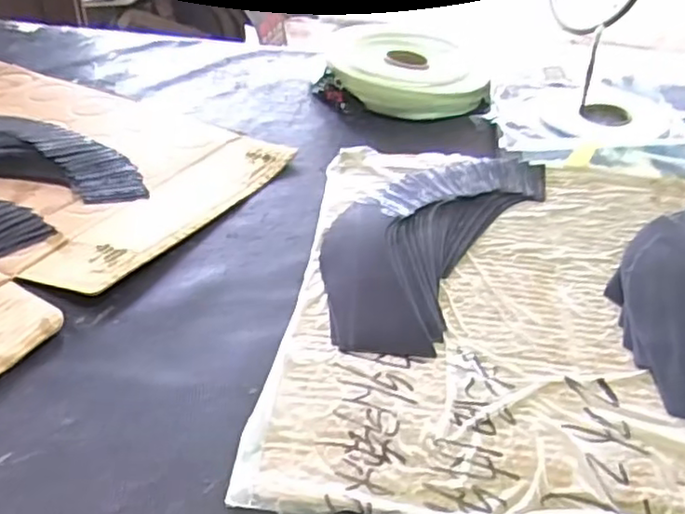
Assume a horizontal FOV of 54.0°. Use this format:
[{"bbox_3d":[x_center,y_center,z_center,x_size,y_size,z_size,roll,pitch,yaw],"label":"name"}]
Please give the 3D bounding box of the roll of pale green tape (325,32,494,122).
[{"bbox_3d":[0.070,-0.200,0.726,0.168,0.050,0.142,2,36,1],"label":"roll of pale green tape"}]

